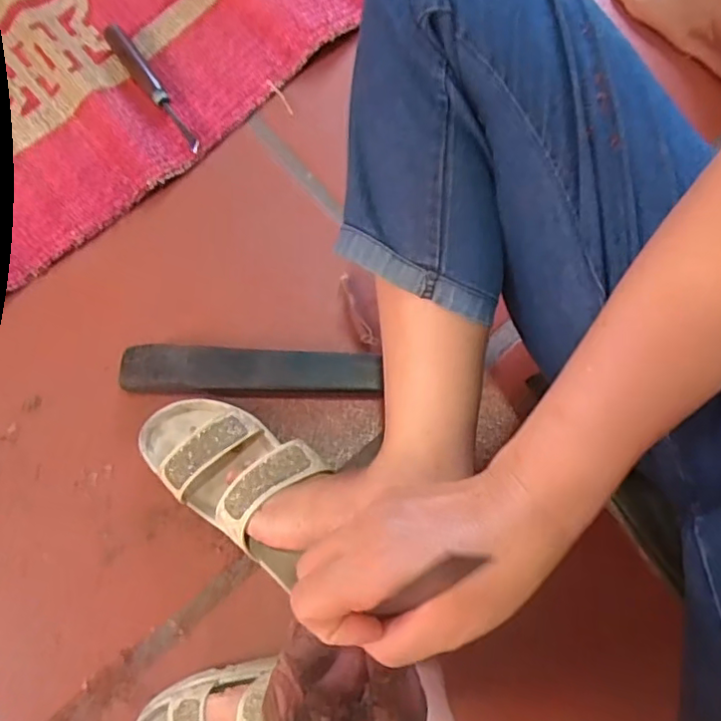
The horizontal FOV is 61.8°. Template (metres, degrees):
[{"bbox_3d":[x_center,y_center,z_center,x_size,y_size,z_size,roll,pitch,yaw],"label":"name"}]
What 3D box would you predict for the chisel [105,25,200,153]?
[{"bbox_3d":[-0.214,-0.282,0.621,0.020,0.014,0.180,-34,78,-6],"label":"chisel"}]

